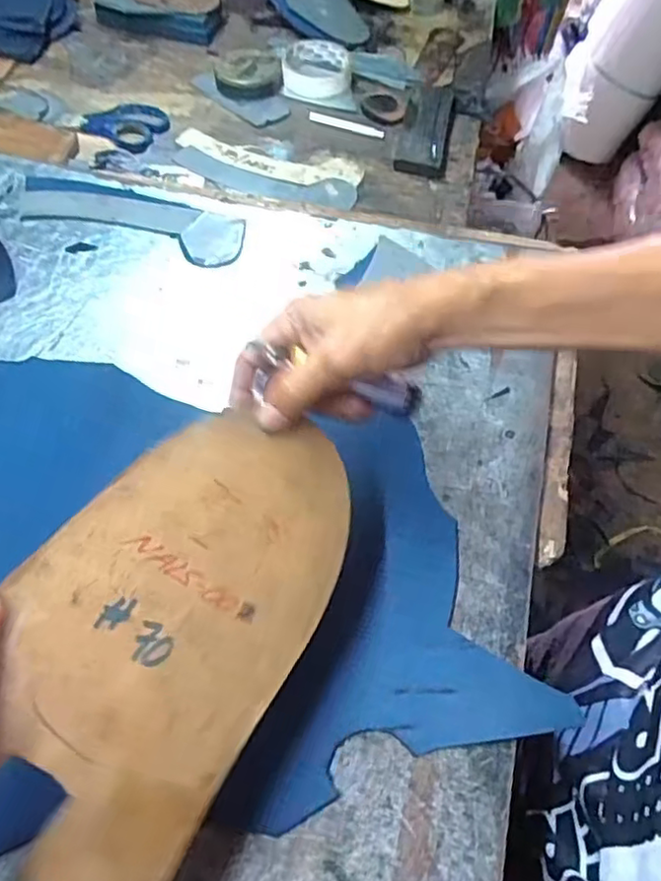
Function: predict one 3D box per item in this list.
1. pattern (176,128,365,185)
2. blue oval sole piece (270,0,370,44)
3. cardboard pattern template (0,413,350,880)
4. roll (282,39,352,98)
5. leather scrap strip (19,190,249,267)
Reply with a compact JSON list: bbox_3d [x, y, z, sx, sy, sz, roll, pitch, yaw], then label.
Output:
[{"bbox_3d":[-0.068,-0.311,0.705,0.208,0.005,0.056,15,59,6],"label":"pattern"},{"bbox_3d":[-0.014,-0.593,0.869,0.147,0.021,0.085,39,65,-4],"label":"blue oval sole piece"},{"bbox_3d":[-0.077,0.089,0.332,0.139,0.008,0.247,43,59,-13],"label":"cardboard pattern template"},{"bbox_3d":[-0.016,-0.452,0.776,0.081,0.025,0.090,0,59,-3],"label":"roll"},{"bbox_3d":[-0.193,-0.212,0.616,0.215,0.006,0.059,13,66,5],"label":"leather scrap strip"}]

